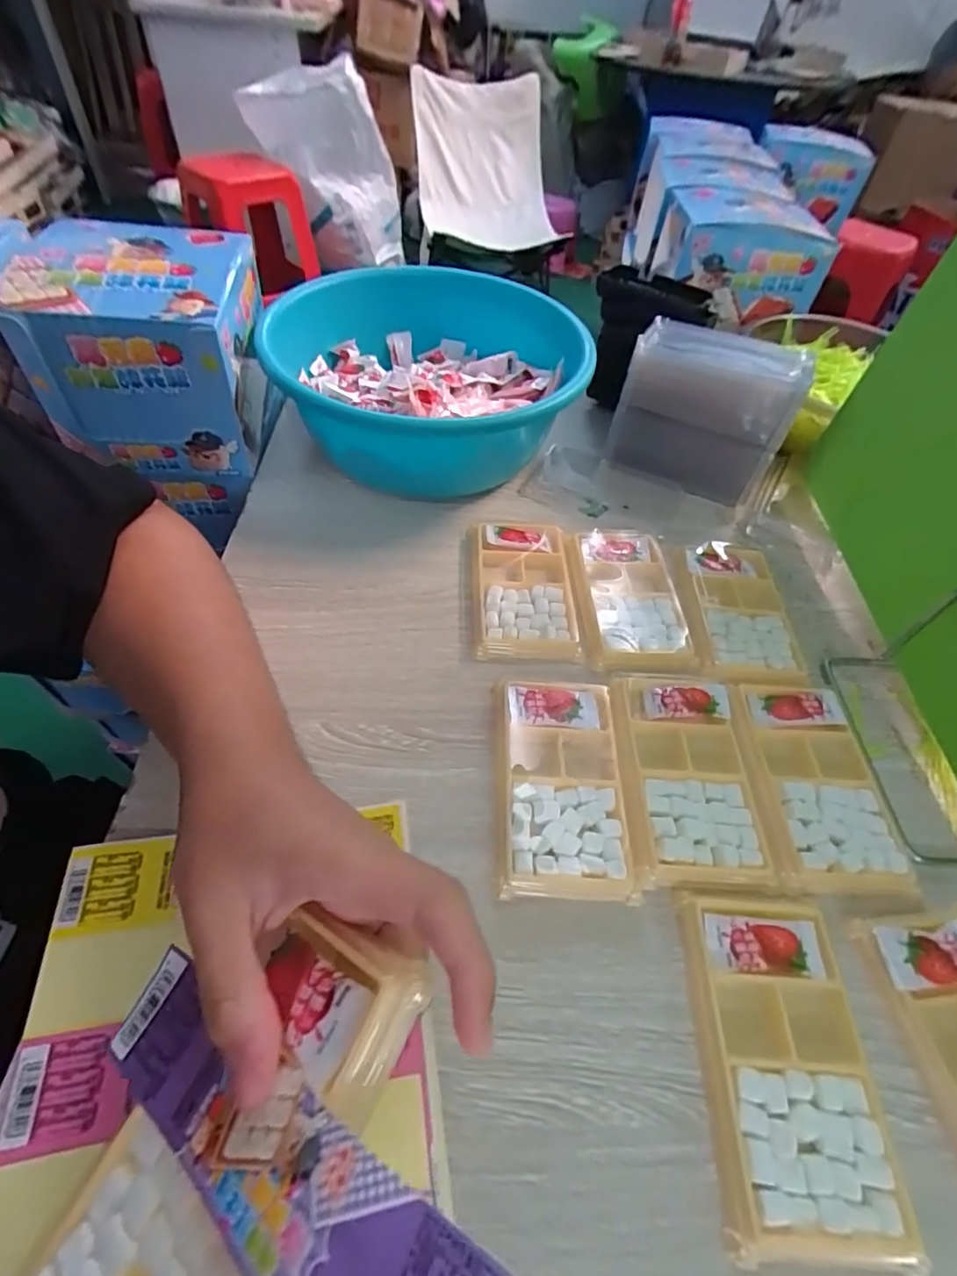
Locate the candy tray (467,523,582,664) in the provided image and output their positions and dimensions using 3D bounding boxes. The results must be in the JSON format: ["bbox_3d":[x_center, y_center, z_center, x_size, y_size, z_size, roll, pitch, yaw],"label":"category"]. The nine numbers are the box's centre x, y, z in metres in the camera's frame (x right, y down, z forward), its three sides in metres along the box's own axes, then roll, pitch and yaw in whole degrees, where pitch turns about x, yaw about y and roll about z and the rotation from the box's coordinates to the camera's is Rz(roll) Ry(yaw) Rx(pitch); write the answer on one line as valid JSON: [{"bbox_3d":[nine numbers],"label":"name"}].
[{"bbox_3d":[0.033,-0.043,0.444,0.078,0.014,0.138,0,52,-4],"label":"candy tray"}]

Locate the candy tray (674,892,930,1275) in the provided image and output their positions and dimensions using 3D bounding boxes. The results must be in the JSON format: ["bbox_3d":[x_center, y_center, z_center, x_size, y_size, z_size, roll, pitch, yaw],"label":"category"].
[{"bbox_3d":[0.143,0.196,0.266,0.076,0.009,0.137,5,52,0],"label":"candy tray"}]

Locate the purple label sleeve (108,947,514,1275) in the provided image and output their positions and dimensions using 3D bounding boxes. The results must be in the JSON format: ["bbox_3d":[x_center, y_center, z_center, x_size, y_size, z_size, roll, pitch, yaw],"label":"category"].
[{"bbox_3d":[-0.060,0.146,0.158,0.163,0.015,0.037,7,46,35],"label":"purple label sleeve"}]

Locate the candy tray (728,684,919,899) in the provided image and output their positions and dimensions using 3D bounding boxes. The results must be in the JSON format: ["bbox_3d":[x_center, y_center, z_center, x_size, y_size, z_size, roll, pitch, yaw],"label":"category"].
[{"bbox_3d":[0.208,0.089,0.357,0.078,0.012,0.135,1,52,-3],"label":"candy tray"}]

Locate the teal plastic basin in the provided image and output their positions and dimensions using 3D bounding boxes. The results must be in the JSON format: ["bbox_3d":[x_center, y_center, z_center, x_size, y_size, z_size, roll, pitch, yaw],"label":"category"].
[{"bbox_3d":[-0.039,-0.225,0.524,0.250,0.112,0.273,2,52,-3],"label":"teal plastic basin"}]

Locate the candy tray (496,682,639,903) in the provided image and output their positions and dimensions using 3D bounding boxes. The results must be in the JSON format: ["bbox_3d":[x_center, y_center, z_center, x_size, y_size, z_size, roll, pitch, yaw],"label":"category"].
[{"bbox_3d":[0.049,0.086,0.345,0.075,0.010,0.137,2,52,-3],"label":"candy tray"}]

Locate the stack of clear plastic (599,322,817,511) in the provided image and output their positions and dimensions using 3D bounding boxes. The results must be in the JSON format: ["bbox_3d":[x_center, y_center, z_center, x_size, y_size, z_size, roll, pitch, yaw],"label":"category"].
[{"bbox_3d":[0.208,-0.209,0.531,0.141,0.117,0.088,20,53,12],"label":"stack of clear plastic"}]

